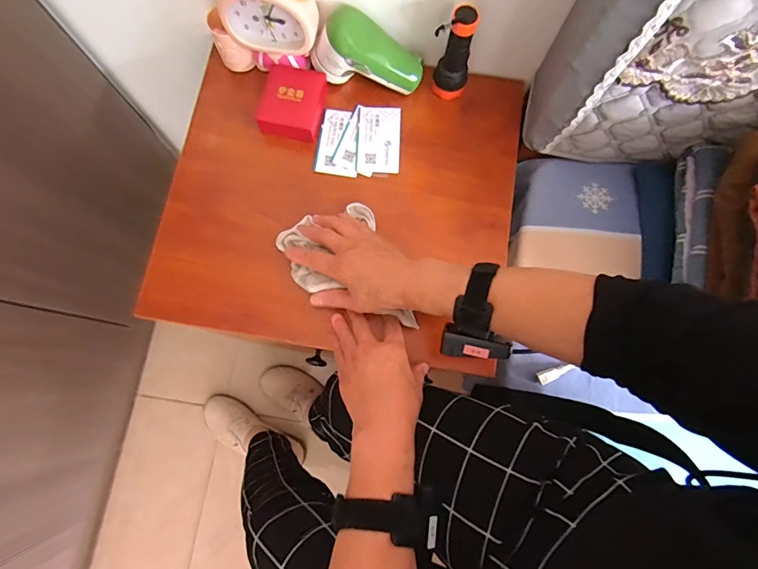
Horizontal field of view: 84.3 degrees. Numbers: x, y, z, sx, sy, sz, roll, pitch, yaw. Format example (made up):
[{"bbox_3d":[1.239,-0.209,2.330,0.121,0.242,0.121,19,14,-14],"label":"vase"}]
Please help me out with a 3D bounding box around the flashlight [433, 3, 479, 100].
[{"bbox_3d":[0.090,-0.272,0.498,0.035,0.111,0.039,-34,82,-6],"label":"flashlight"}]

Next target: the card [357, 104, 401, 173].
[{"bbox_3d":[0.000,-0.189,0.541,0.055,0.004,0.093,2,80,0],"label":"card"}]

